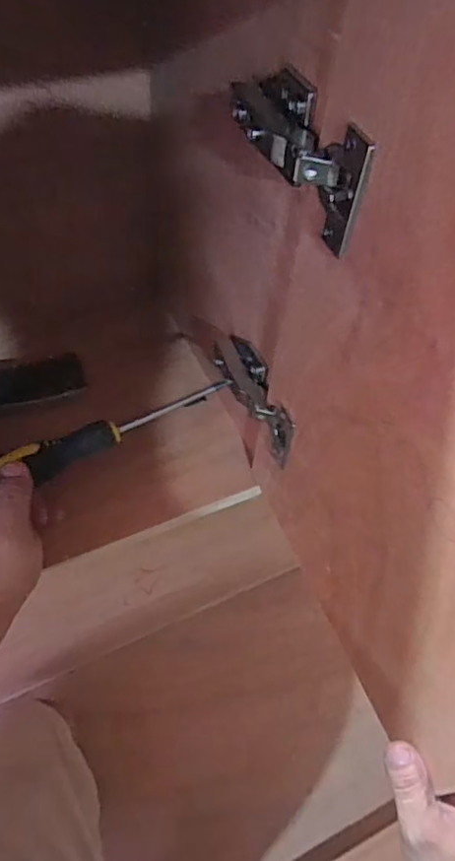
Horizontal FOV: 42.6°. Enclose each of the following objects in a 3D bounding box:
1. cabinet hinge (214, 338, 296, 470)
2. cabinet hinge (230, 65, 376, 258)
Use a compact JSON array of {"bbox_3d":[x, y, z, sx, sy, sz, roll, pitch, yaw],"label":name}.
[{"bbox_3d":[0.023,-0.027,0.473,0.024,0.055,0.110,-23,60,-19],"label":"cabinet hinge"},{"bbox_3d":[0.032,-0.152,0.308,0.029,0.055,0.121,-23,60,-19],"label":"cabinet hinge"}]

